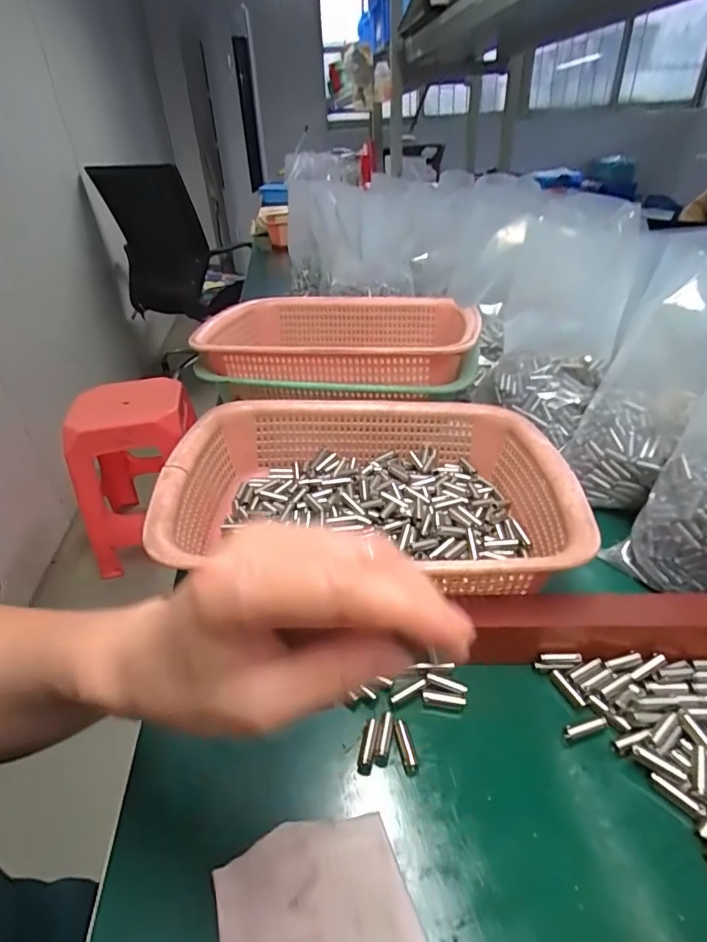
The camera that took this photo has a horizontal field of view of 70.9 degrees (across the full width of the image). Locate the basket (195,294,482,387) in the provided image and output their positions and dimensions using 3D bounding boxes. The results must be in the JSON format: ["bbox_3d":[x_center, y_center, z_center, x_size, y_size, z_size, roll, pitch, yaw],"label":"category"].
[{"bbox_3d":[-0.014,-0.149,0.570,0.292,0.073,0.219,1,35,6],"label":"basket"}]

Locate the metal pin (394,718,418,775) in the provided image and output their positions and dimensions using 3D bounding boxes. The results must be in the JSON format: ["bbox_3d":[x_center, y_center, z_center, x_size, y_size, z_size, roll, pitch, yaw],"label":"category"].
[{"bbox_3d":[0.029,0.151,0.274,0.008,0.005,0.028,-9,35,-8],"label":"metal pin"}]

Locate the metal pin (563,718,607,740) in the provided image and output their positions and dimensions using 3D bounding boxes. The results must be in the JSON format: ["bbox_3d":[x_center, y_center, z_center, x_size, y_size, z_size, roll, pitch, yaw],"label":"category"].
[{"bbox_3d":[0.132,0.145,0.281,0.027,0.005,0.006,-10,36,-10],"label":"metal pin"}]

